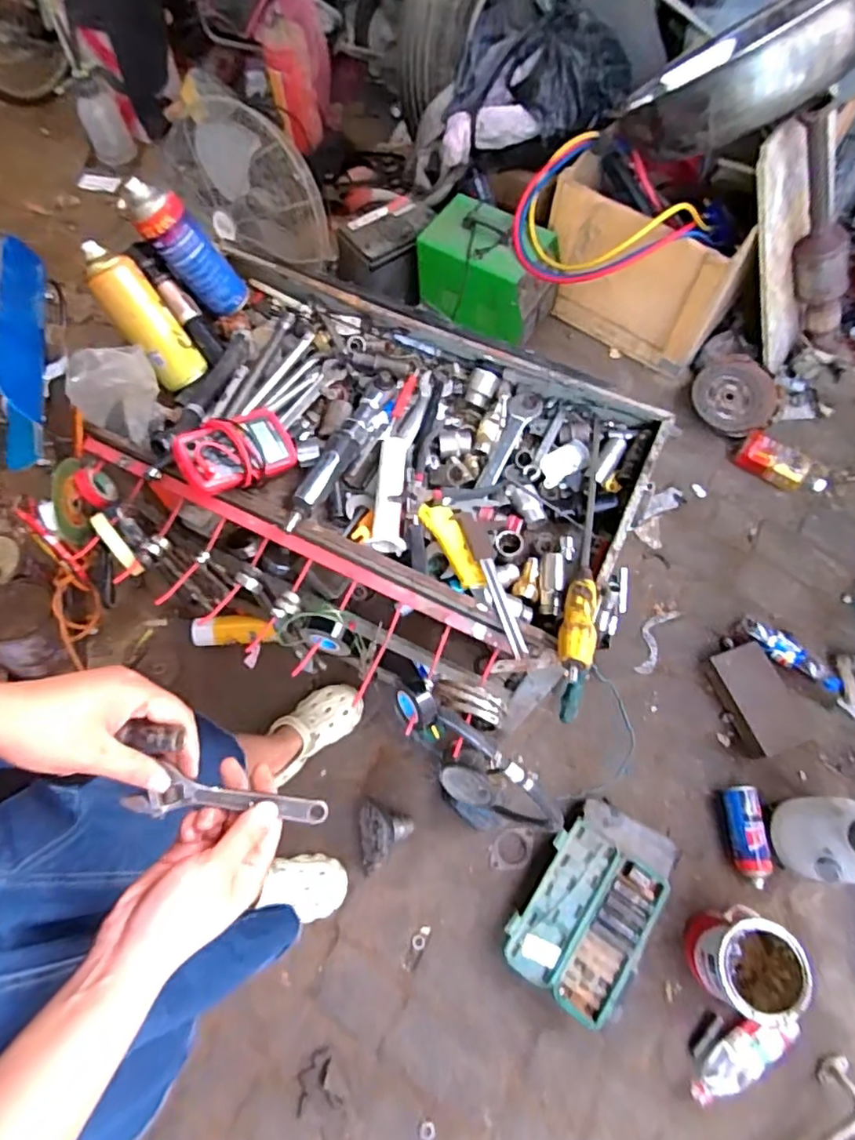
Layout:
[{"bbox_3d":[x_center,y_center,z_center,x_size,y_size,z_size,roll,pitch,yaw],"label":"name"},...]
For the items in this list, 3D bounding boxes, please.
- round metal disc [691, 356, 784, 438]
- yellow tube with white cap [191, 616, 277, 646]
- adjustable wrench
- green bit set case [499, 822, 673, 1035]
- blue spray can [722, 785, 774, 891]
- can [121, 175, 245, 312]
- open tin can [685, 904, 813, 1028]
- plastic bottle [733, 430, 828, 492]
[{"bbox_3d":[0.831,-0.468,1.598,0.216,0.060,0.213,0,66,0],"label":"round metal disc"},{"bbox_3d":[-0.442,0.138,1.363,0.214,0.040,0.063,0,67,1],"label":"yellow tube with white cap"},{"bbox_3d":[-0.142,0.164,0.433,0.140,0.017,0.032,11,66,-17],"label":"adjustable wrench"},{"bbox_3d":[0.302,0.631,1.109,0.224,0.046,0.325,30,71,12],"label":"green bit set case"},{"bbox_3d":[0.634,0.525,1.181,0.076,0.065,0.183,-7,67,-3],"label":"blue spray can"},{"bbox_3d":[-0.309,-0.419,0.781,0.049,0.186,0.059,3,64,32],"label":"can"},{"bbox_3d":[0.565,0.694,1.061,0.146,0.141,0.155,0,67,1],"label":"open tin can"},{"bbox_3d":[0.895,-0.262,1.504,0.220,0.091,0.093,39,72,16],"label":"plastic bottle"}]

